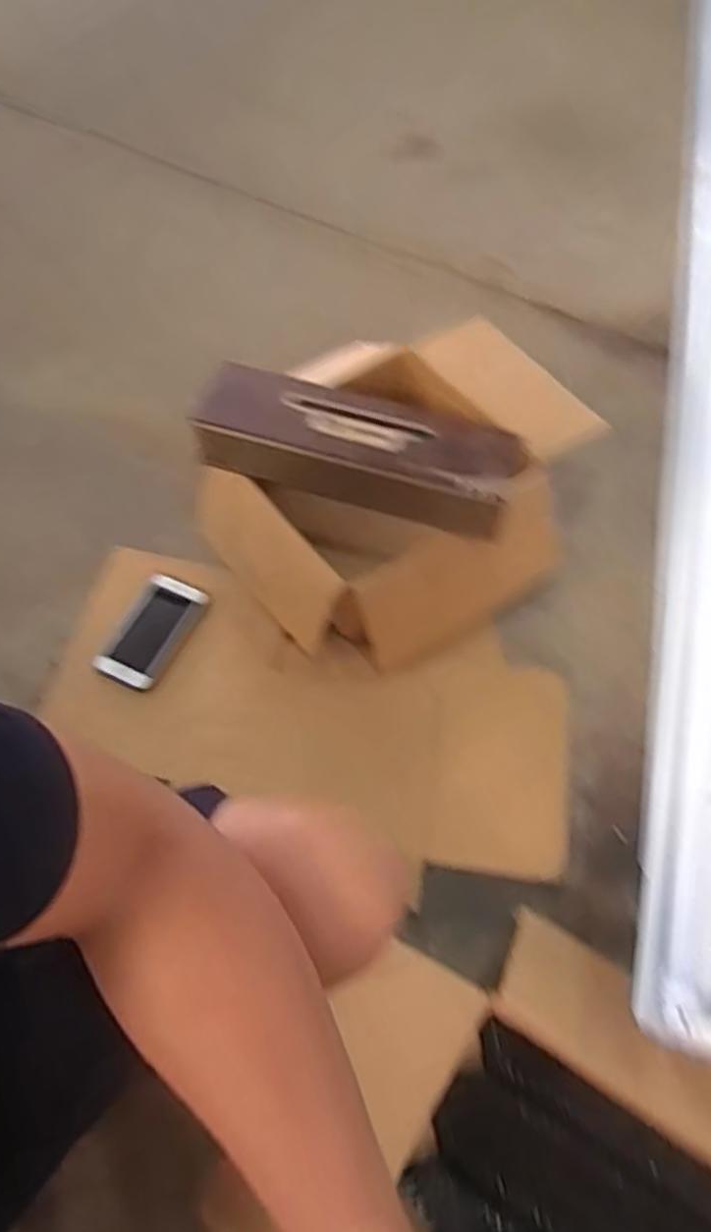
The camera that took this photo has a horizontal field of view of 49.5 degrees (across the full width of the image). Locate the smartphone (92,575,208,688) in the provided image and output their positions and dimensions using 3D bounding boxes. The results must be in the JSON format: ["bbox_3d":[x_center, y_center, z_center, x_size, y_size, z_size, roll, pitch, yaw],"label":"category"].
[{"bbox_3d":[-0.264,0.020,1.002,0.086,0.013,0.152,22,70,21],"label":"smartphone"}]

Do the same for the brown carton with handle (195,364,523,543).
[{"bbox_3d":[-0.003,-0.199,0.920,0.387,0.077,0.119,20,61,10],"label":"brown carton with handle"}]

